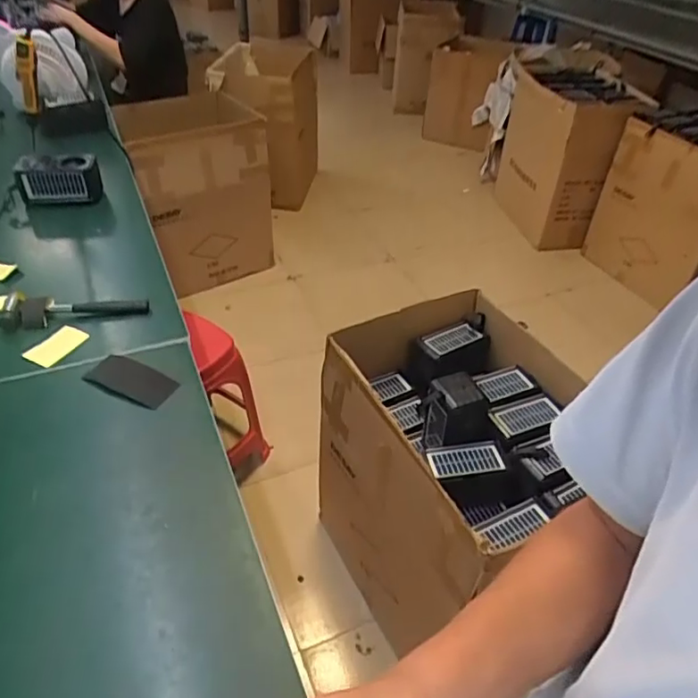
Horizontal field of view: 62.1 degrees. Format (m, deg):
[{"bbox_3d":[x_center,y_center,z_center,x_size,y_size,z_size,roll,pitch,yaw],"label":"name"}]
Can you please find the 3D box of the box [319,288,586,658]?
[{"bbox_3d":[0.239,0.318,1.336,0.447,0.636,0.557,-20,45,-25],"label":"box"}]

